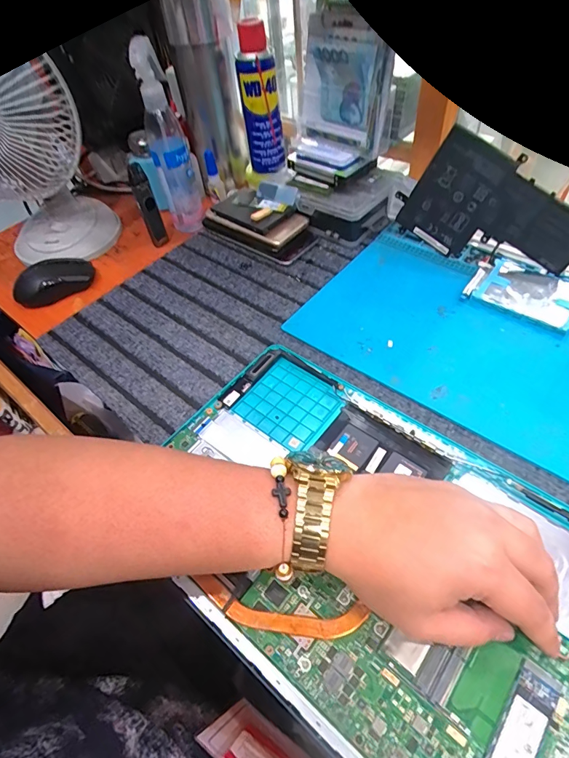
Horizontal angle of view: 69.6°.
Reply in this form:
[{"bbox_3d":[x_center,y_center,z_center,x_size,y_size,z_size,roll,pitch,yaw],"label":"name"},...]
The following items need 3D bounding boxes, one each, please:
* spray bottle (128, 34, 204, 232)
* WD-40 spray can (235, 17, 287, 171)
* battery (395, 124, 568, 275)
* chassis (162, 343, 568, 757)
[{"bbox_3d":[-0.154,-0.309,0.546,0.052,0.214,0.064,-18,52,-9],"label":"spray bottle"},{"bbox_3d":[-0.032,-0.364,0.548,0.051,0.167,0.043,-7,51,1],"label":"WD-40 spray can"},{"bbox_3d":[0.237,-0.184,0.464,0.196,0.116,0.008,36,42,15],"label":"battery"},{"bbox_3d":[0.056,0.118,0.315,0.358,0.011,0.227,32,61,27],"label":"chassis"}]

